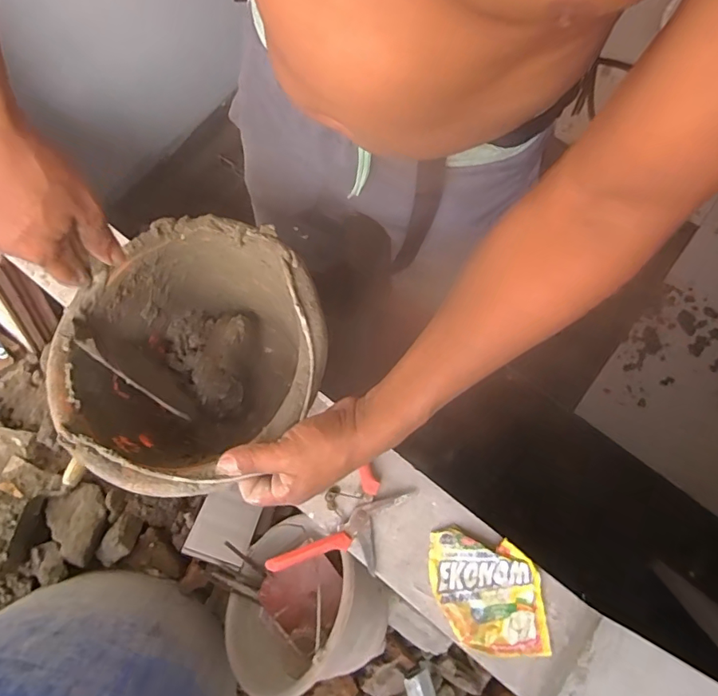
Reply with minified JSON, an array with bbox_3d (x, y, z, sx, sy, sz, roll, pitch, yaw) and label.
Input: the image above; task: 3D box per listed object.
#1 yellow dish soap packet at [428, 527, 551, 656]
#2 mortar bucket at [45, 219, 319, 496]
[{"bbox_3d":[0.141,0.267,0.527,0.112,0.017,0.131,-7,76,-2],"label":"yellow dish soap packet"},{"bbox_3d":[-0.154,0.010,0.481,0.241,0.188,0.233,0,75,0],"label":"mortar bucket"}]

